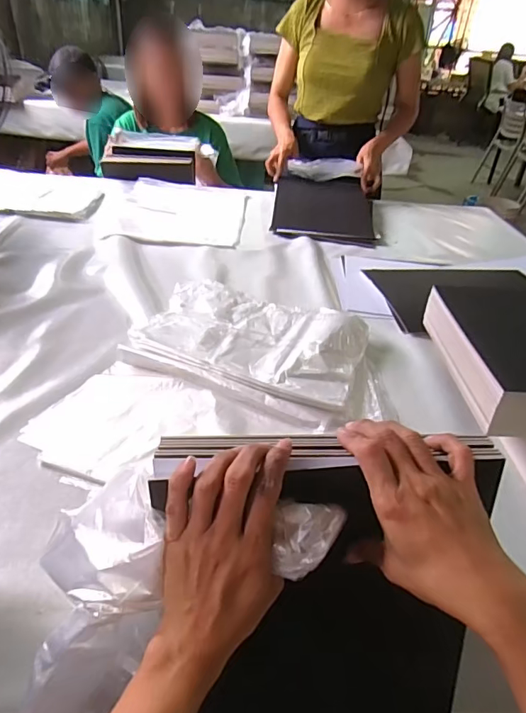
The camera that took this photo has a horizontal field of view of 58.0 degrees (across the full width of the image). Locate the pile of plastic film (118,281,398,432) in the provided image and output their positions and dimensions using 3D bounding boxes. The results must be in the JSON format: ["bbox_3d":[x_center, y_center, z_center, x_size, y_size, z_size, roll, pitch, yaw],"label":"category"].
[{"bbox_3d":[0.007,-0.019,0.722,0.381,0.033,0.251,18,38,18],"label":"pile of plastic film"}]

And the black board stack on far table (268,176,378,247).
[{"bbox_3d":[0.164,-0.395,1.251,0.259,0.017,0.361,8,43,2],"label":"black board stack on far table"}]

